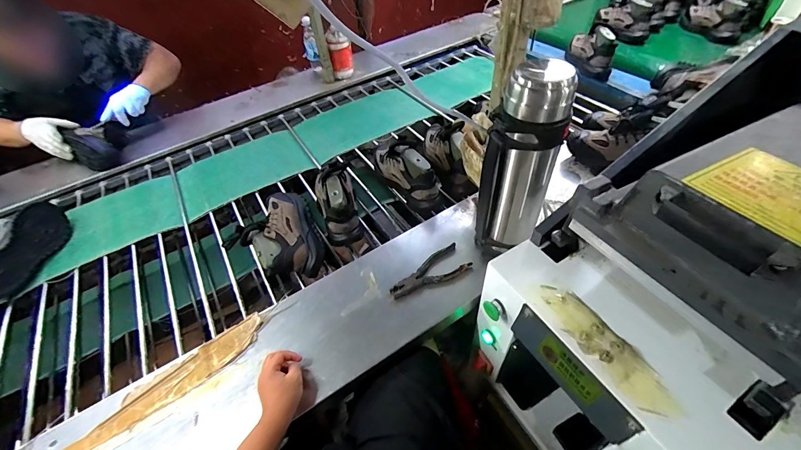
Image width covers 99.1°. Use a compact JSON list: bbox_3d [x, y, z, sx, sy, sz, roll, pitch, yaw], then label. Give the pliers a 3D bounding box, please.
[{"bbox_3d":[0.067,0.110,0.752,0.188,0.020,0.072,-30,53,-18],"label":"pliers"}]

